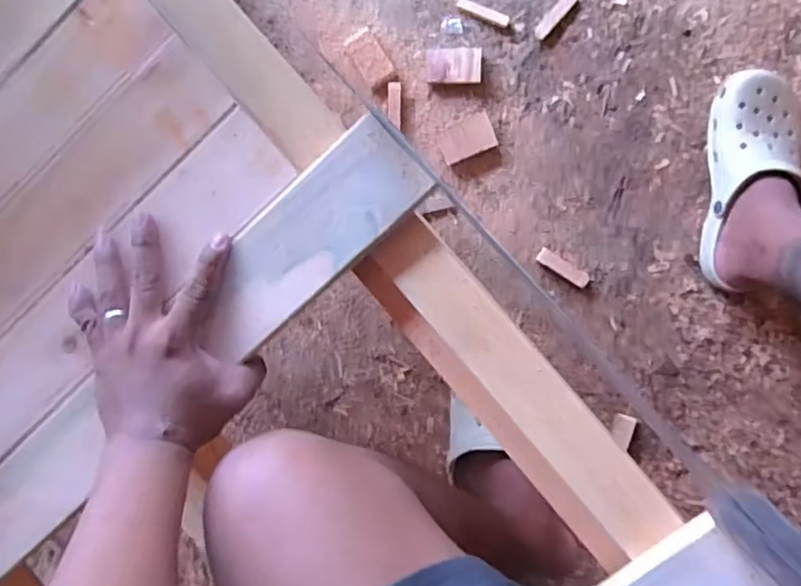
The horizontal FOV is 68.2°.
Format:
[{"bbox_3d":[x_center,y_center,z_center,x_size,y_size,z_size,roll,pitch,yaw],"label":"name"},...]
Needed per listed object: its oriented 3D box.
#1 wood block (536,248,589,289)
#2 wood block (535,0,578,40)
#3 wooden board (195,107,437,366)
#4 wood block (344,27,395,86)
[{"bbox_3d":[0.224,-0.035,0.813,0.076,0.016,0.023,32,96,5],"label":"wood block"},{"bbox_3d":[0.214,-0.382,0.815,0.022,0.008,0.074,42,97,4],"label":"wood block"},{"bbox_3d":[-0.073,-0.039,0.445,0.203,0.018,0.078,-44,86,10],"label":"wooden board"},{"bbox_3d":[-0.043,-0.336,0.846,0.042,0.015,0.081,-32,88,8],"label":"wood block"}]

